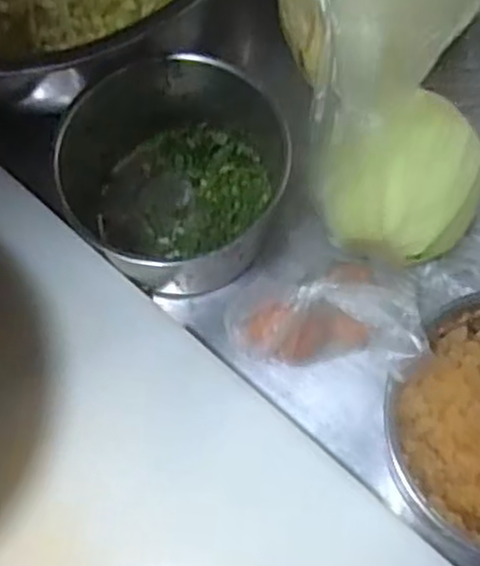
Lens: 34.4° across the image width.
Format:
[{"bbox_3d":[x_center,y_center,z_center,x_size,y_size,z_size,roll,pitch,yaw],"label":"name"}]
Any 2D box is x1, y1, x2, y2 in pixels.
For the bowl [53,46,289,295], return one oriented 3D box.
[{"bbox_3d":[-0.045,-0.083,0.556,0.146,0.091,0.158,-1,70,2],"label":"bowl"}]

